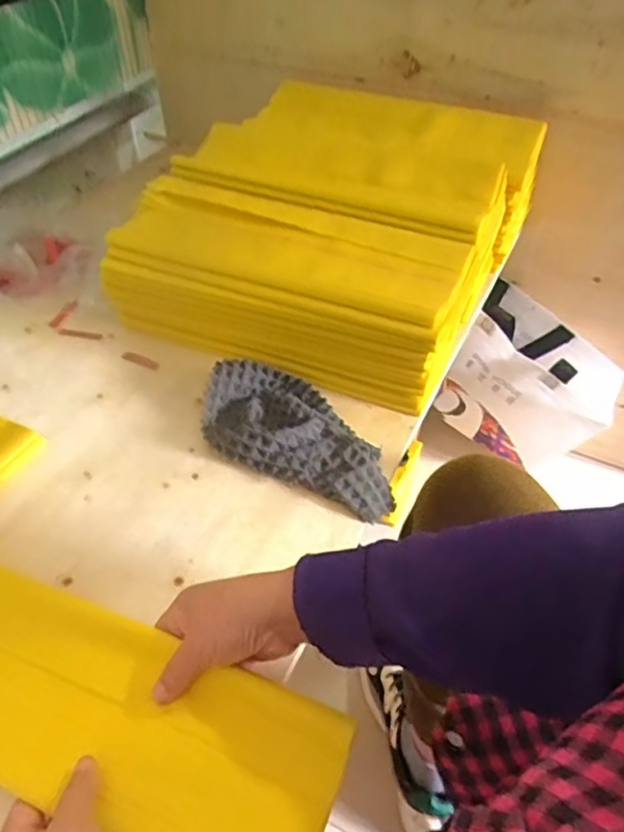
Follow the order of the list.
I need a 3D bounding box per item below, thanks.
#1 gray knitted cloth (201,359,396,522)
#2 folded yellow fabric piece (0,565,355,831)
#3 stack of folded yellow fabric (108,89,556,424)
[{"bbox_3d":[-0.010,0.012,0.583,0.209,0.033,0.113,21,50,18],"label":"gray knitted cloth"},{"bbox_3d":[-0.156,0.191,0.407,0.352,0.011,0.118,16,48,20],"label":"folded yellow fabric piece"},{"bbox_3d":[0.025,-0.219,0.717,0.363,0.161,0.378,20,50,17],"label":"stack of folded yellow fabric"}]

